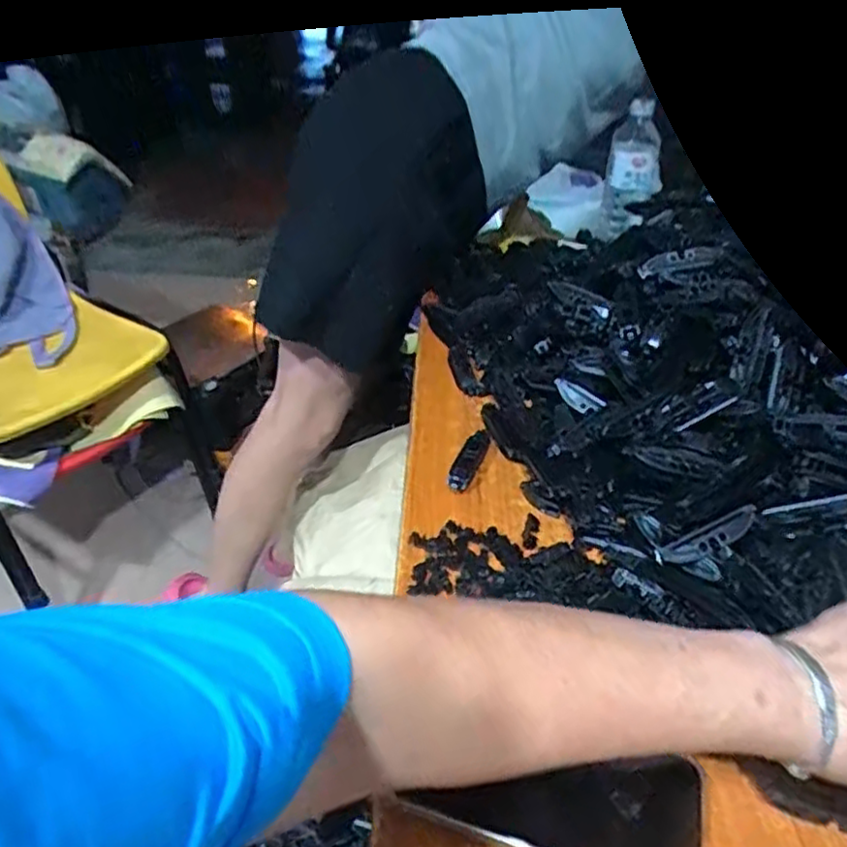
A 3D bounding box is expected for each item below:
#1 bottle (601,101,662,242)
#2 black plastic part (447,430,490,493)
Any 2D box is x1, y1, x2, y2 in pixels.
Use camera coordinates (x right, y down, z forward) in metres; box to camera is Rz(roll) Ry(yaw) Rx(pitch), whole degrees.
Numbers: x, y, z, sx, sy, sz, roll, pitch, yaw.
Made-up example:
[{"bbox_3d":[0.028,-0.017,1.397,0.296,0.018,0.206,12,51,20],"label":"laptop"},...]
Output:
[{"bbox_3d":[0.309,-0.373,1.030,0.071,0.193,0.053,15,9,27],"label":"bottle"},{"bbox_3d":[0.041,0.032,0.611,0.019,0.023,0.072,13,37,15],"label":"black plastic part"}]

